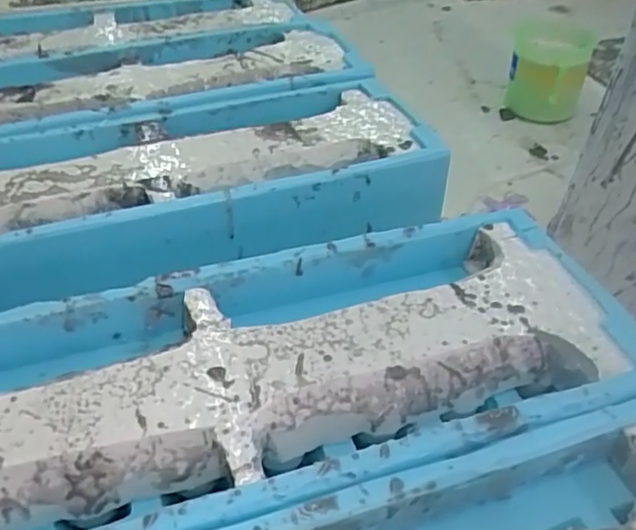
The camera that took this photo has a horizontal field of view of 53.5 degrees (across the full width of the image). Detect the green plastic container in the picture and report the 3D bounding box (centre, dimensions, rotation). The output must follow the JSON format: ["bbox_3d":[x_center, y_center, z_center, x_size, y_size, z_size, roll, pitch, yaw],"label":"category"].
[{"bbox_3d":[0.285,-0.241,0.787,0.094,0.103,0.090,19,45,20],"label":"green plastic container"}]

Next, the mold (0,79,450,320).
[{"bbox_3d":[-0.136,-0.065,0.527,0.469,0.059,0.203,-15,44,-16],"label":"mold"}]

